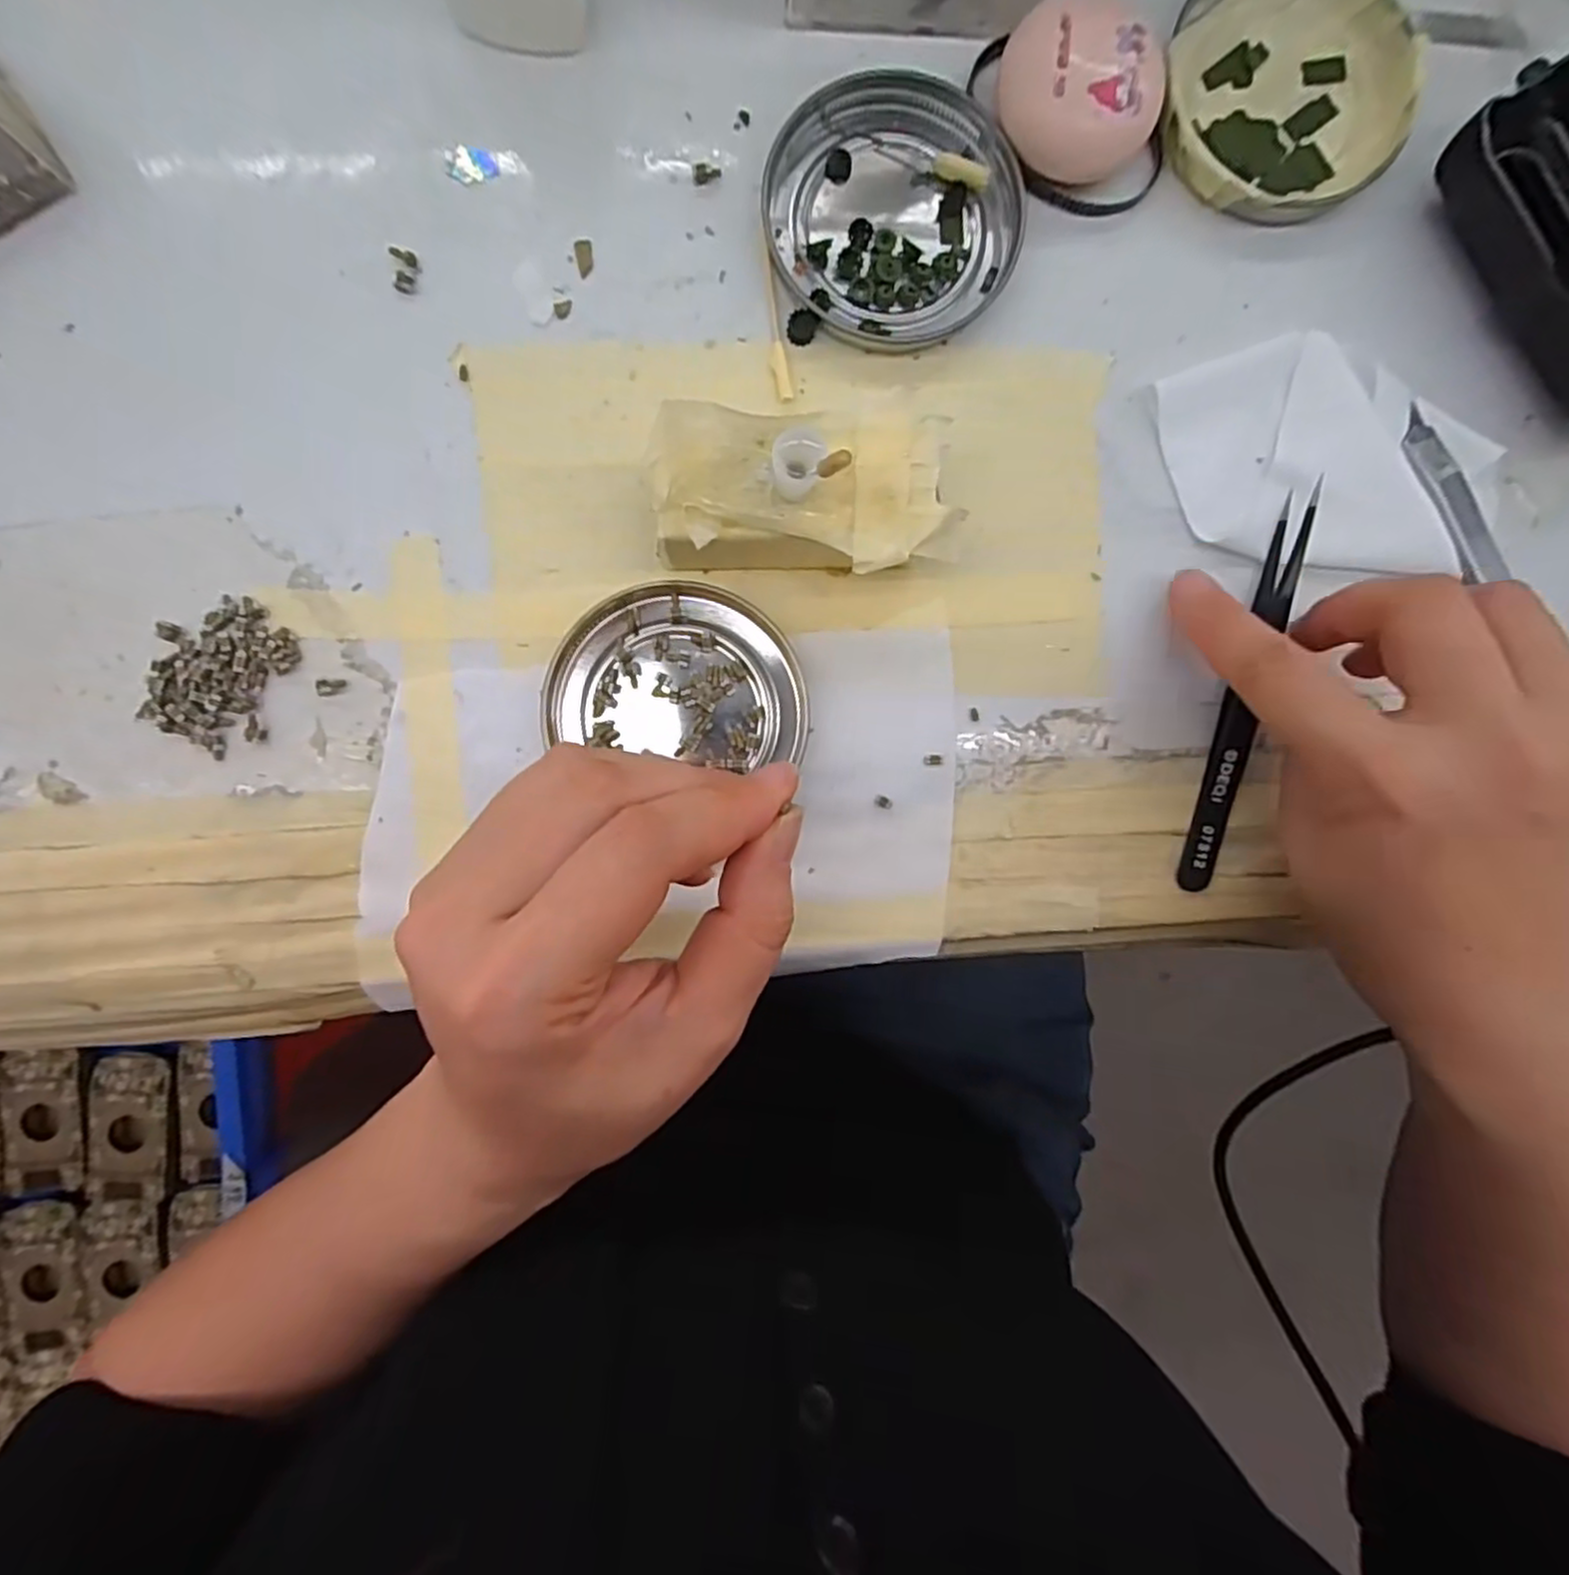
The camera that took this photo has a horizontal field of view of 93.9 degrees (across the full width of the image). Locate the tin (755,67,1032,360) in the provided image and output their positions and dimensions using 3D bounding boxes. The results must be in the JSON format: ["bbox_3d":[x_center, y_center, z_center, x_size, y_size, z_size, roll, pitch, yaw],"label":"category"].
[{"bbox_3d":[0.033,-0.179,0.229,0.077,0.008,0.078,0,92,-3],"label":"tin"}]

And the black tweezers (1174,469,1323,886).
[{"bbox_3d":[0.150,-0.032,0.237,0.013,0.008,0.133,15,91,-3],"label":"black tweezers"}]

